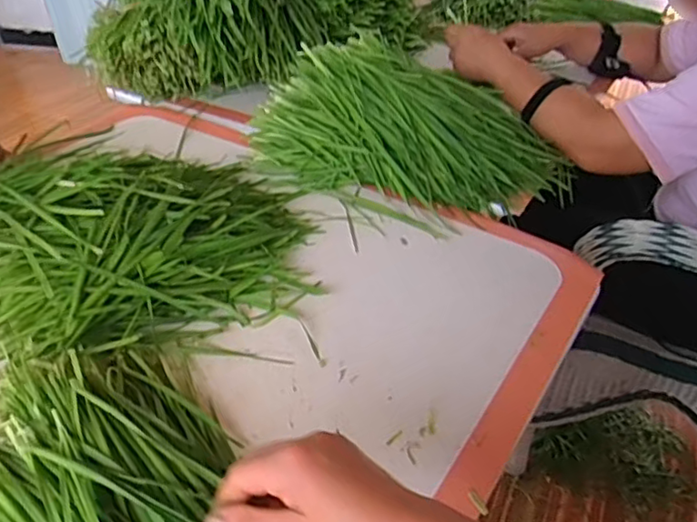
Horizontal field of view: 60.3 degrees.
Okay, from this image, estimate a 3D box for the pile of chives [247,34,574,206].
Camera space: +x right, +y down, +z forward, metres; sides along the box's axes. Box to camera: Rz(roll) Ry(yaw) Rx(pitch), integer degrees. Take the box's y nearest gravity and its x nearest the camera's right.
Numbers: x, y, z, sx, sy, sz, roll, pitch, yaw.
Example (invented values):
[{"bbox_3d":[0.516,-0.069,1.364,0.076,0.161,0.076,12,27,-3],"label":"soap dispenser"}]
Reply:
[{"bbox_3d":[0.091,-0.195,0.820,0.397,0.110,0.261,20,43,22],"label":"pile of chives"}]

